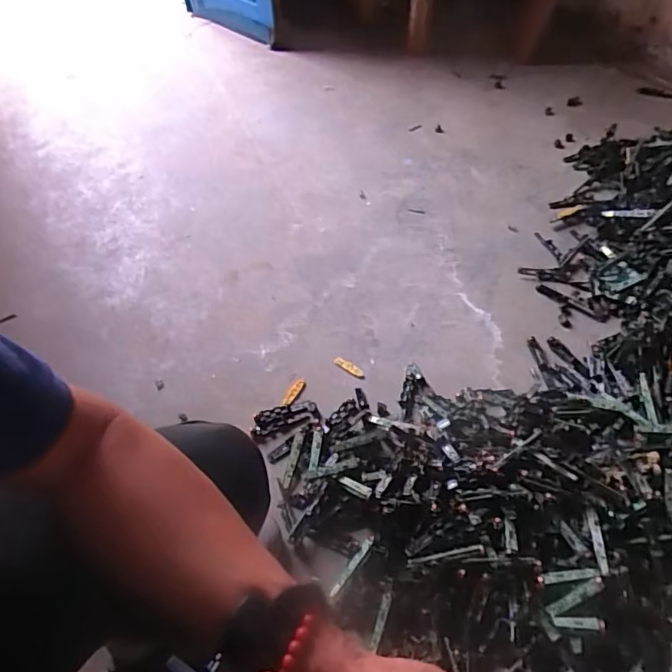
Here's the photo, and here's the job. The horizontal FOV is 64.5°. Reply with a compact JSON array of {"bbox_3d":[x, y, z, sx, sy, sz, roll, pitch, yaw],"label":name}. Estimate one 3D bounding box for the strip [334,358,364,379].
[{"bbox_3d":[0.025,0.059,0.996,0.065,0.004,0.019,27,59,22],"label":"strip"}]

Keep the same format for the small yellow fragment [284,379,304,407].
[{"bbox_3d":[-0.078,0.103,0.979,0.018,0.007,0.061,21,57,18],"label":"small yellow fragment"}]

